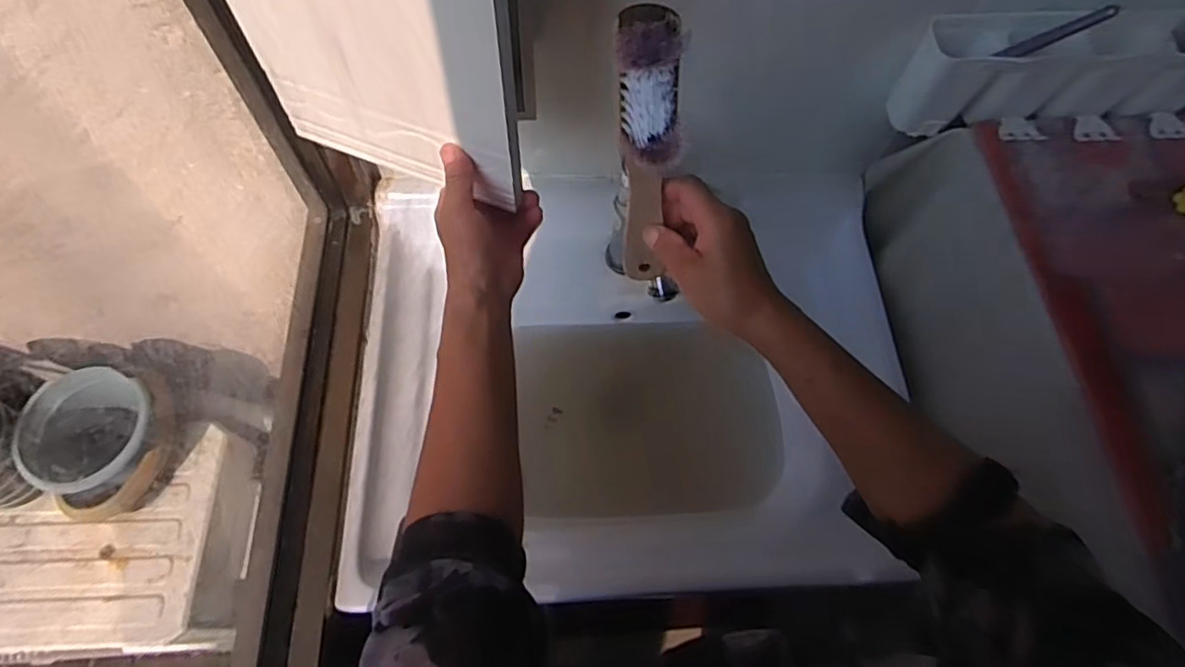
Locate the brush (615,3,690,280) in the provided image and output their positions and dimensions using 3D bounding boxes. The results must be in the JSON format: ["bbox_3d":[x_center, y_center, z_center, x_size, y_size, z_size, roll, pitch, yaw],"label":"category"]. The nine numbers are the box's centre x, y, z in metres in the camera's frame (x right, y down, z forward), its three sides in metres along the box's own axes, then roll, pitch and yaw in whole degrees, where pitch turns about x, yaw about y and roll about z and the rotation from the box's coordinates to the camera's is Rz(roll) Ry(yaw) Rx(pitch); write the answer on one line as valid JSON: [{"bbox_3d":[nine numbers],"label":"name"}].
[{"bbox_3d":[0.038,-0.111,0.417,0.035,0.197,0.035,-13,51,-9],"label":"brush"}]

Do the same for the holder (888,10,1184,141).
[{"bbox_3d":[0.464,-0.245,0.592,0.319,0.084,0.070,0,65,-3],"label":"holder"}]

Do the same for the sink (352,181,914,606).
[{"bbox_3d":[0.044,0.086,0.780,0.590,0.267,0.444,-2,65,-4],"label":"sink"}]

